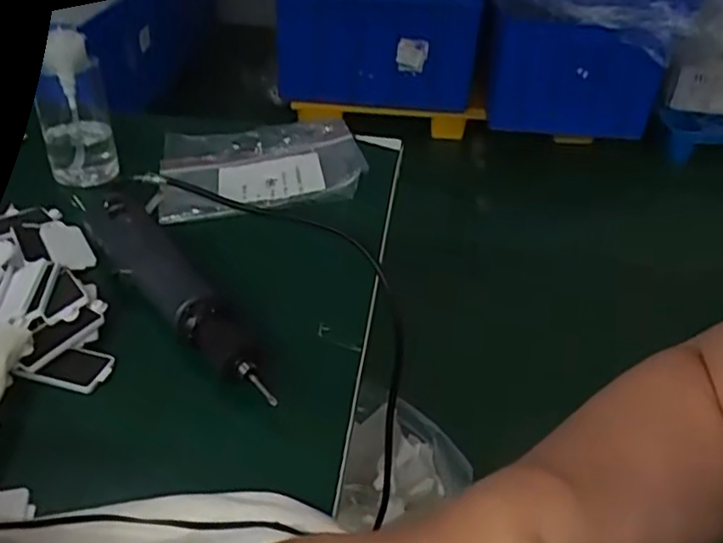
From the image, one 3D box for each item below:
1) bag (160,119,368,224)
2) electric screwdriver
[{"bbox_3d":[-0.102,-0.111,0.671,0.193,0.024,0.184,-7,36,-12],"label":"bag"},{"bbox_3d":[-0.144,0.008,0.486,0.045,0.031,0.270,-23,43,-30],"label":"electric screwdriver"}]

